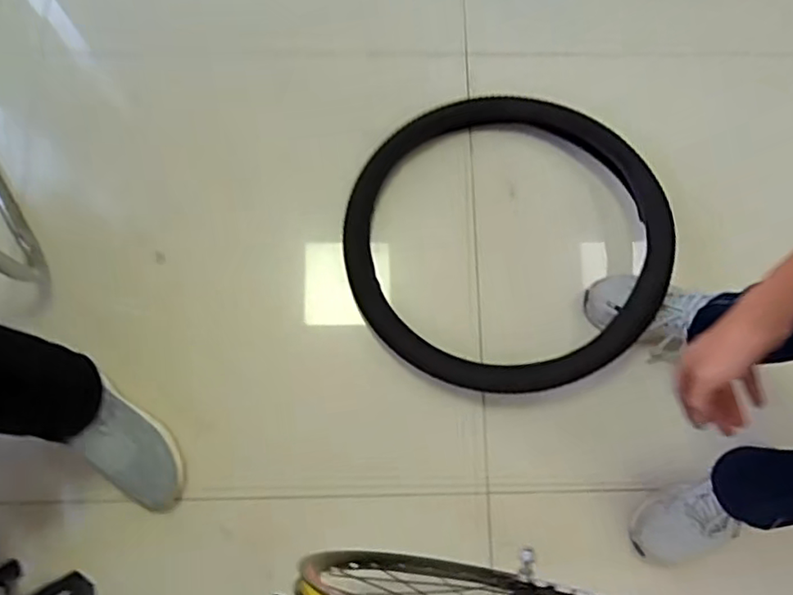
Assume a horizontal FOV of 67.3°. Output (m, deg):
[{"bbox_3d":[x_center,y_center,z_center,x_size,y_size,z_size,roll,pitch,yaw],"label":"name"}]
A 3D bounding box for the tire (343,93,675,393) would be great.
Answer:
[{"bbox_3d":[0.184,-0.098,1.003,0.531,0.070,0.506,0,77,-1],"label":"tire"}]

